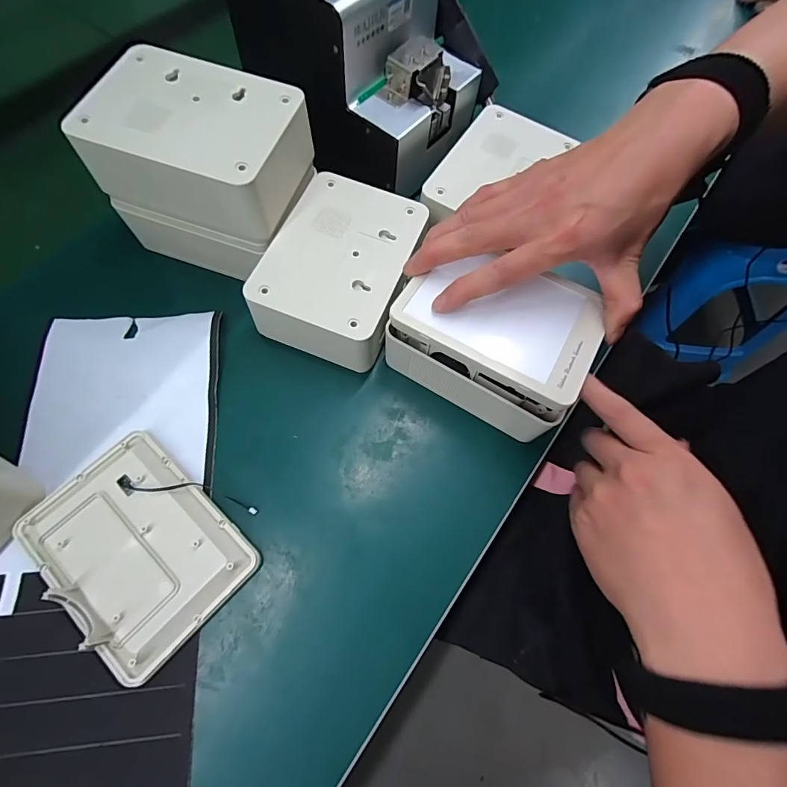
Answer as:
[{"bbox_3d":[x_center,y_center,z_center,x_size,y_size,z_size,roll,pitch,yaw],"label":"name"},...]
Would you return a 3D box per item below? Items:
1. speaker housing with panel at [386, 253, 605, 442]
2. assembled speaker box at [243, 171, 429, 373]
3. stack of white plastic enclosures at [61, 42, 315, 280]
[{"bbox_3d":[0.074,-0.043,0.323,0.133,0.071,0.099,29,69,10],"label":"speaker housing with panel"},{"bbox_3d":[-0.040,-0.098,0.344,0.107,0.052,0.141,23,68,7],"label":"assembled speaker box"},{"bbox_3d":[-0.141,-0.176,0.340,0.146,0.108,0.102,17,67,5],"label":"stack of white plastic enclosures"}]

